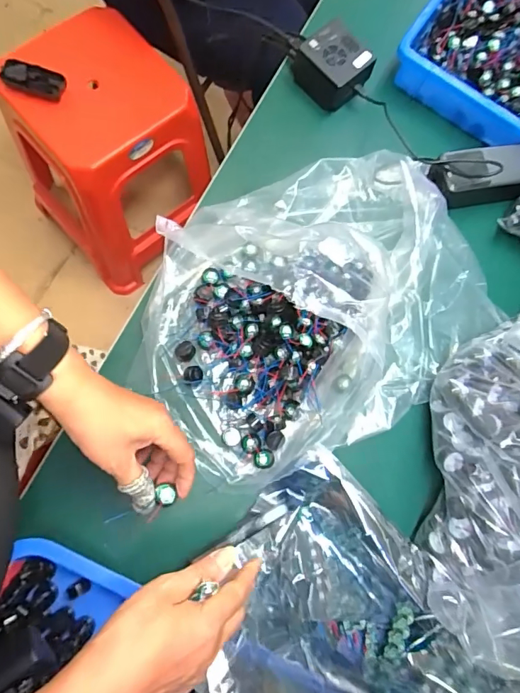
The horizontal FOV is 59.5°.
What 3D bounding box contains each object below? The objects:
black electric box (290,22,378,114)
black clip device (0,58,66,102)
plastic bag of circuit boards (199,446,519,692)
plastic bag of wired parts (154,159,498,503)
[{"bbox_3d":[0.092,-0.352,0.573,0.073,0.053,0.071,-41,85,-12],"label":"black electric box"},{"bbox_3d":[-0.408,-0.479,0.819,0.107,0.022,0.047,12,76,-11],"label":"black clip device"},{"bbox_3d":[0.105,0.301,0.427,0.212,0.082,0.354,-41,85,-12],"label":"plastic bag of circuit boards"},{"bbox_3d":[0.061,-0.042,0.506,0.401,0.079,0.293,-24,81,-10],"label":"plastic bag of wired parts"}]

